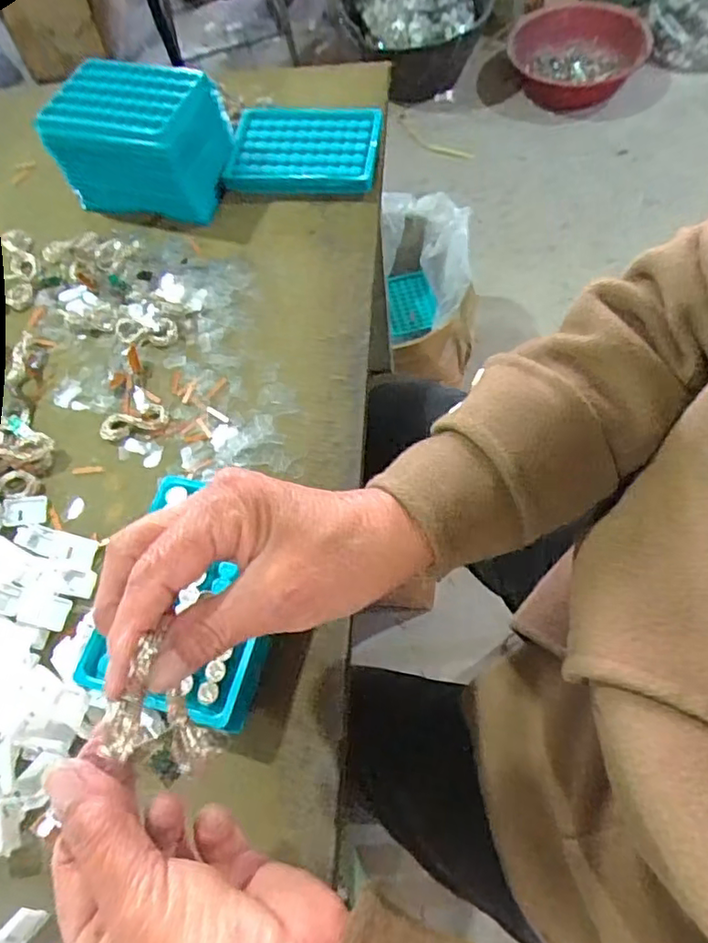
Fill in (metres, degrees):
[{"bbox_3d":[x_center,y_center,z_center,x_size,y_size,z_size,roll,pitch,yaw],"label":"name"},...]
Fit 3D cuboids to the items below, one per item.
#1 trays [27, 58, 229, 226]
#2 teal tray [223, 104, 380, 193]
[{"bbox_3d":[-0.183,-0.285,0.522,0.137,0.078,0.093,10,64,11],"label":"trays"},{"bbox_3d":[-0.043,-0.288,0.543,0.131,0.022,0.093,2,63,7],"label":"teal tray"}]

